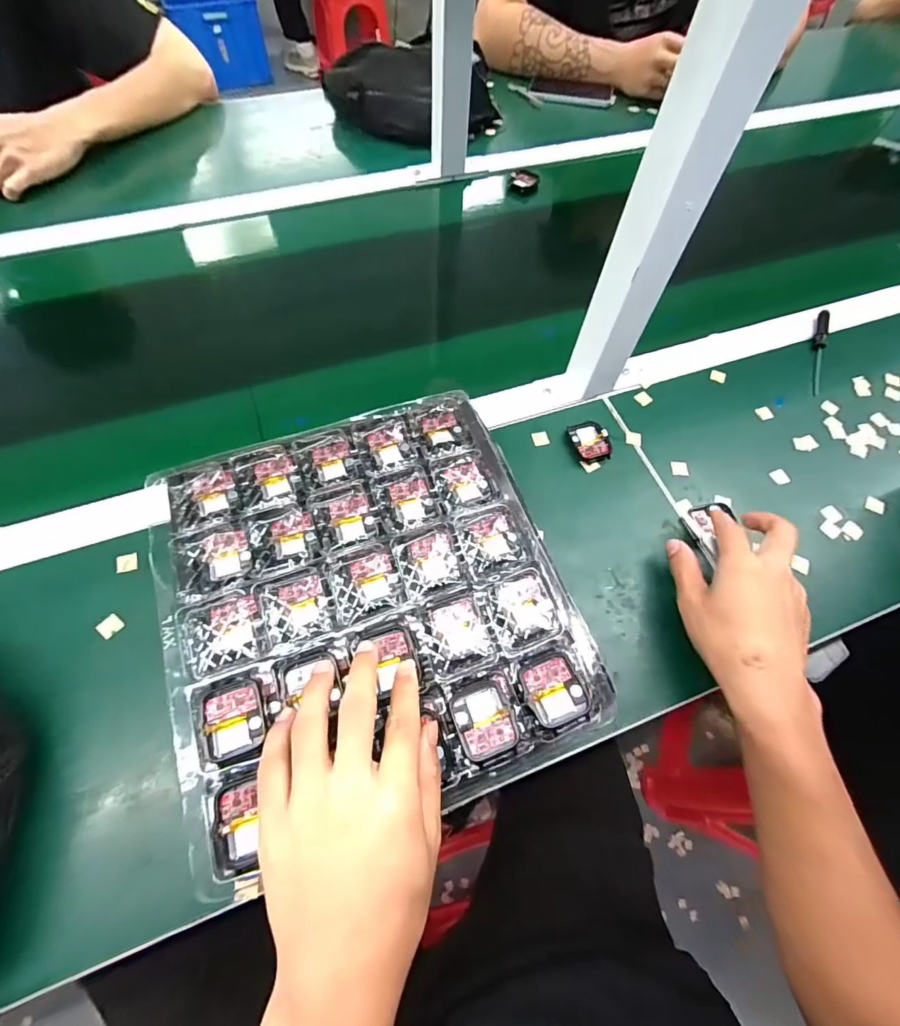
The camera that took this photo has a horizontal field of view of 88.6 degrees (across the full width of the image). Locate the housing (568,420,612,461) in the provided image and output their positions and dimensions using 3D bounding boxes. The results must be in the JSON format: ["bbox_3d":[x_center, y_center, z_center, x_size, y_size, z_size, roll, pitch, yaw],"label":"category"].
[{"bbox_3d":[0.144,-0.074,0.475,0.037,0.012,0.046,-9,65,-7],"label":"housing"}]

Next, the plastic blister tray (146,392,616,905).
[{"bbox_3d":[-0.060,0.054,0.335,0.268,0.021,0.283,-19,67,-11],"label":"plastic blister tray"}]

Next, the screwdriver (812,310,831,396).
[{"bbox_3d":[0.443,-0.195,0.549,0.018,0.013,0.133,23,66,8],"label":"screwdriver"}]

